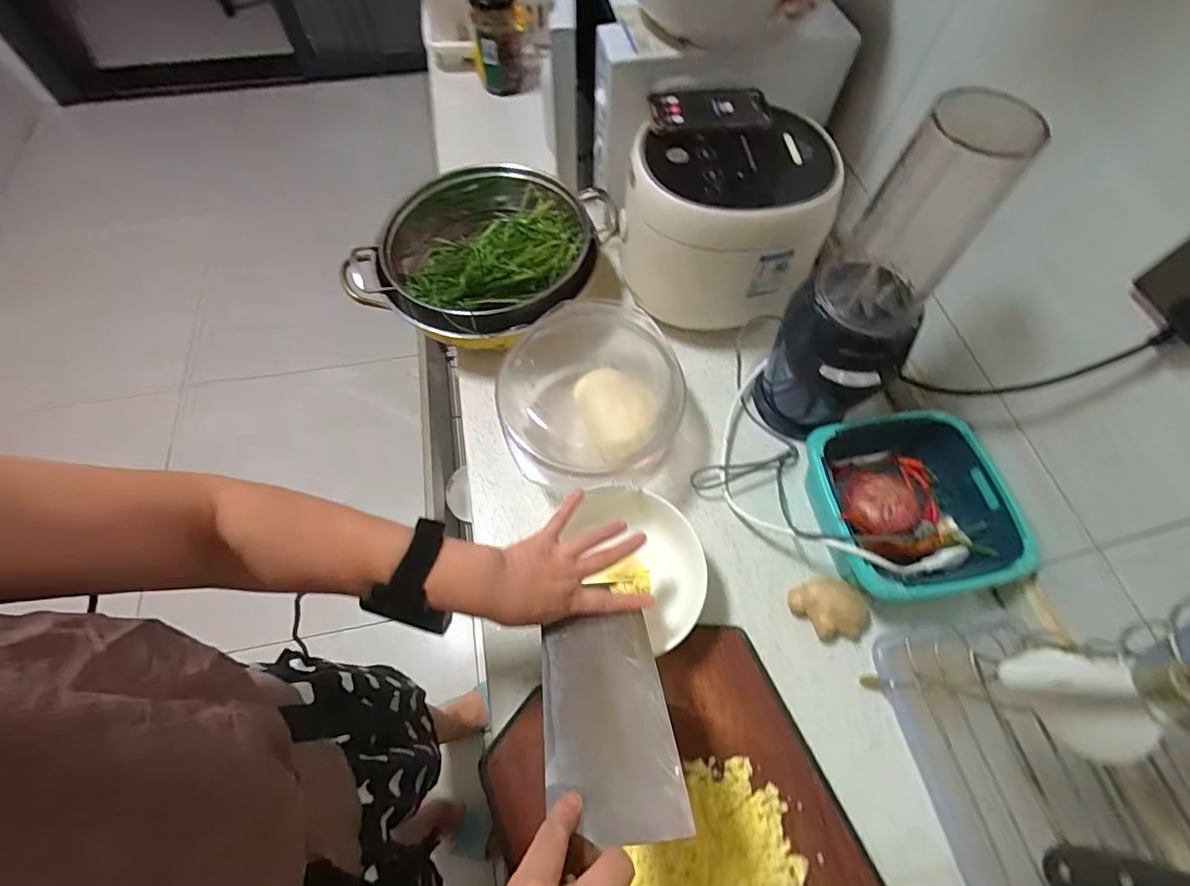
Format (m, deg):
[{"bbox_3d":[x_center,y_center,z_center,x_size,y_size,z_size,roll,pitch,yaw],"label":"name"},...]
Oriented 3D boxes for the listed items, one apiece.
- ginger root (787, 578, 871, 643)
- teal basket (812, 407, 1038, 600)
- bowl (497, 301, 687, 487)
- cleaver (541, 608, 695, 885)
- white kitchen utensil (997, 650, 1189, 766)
[{"bbox_3d":[0.255,0.181,0.547,0.072,0.037,0.066,0,63,-1],"label":"ginger root"},{"bbox_3d":[0.346,0.072,0.584,0.211,0.079,0.207,-8,64,-5],"label":"teal basket"},{"bbox_3d":[-0.003,-0.053,0.614,0.208,0.094,0.253,7,63,2],"label":"bowl"},{"bbox_3d":[0.009,0.227,0.318,0.093,0.013,0.284,-1,31,-1],"label":"cleaver"},{"bbox_3d":[0.295,0.140,0.269,0.050,0.166,0.053,8,64,3],"label":"white kitchen utensil"}]

